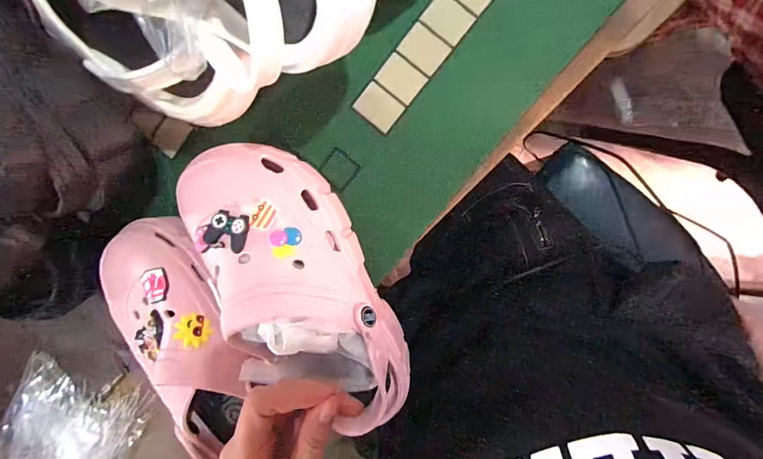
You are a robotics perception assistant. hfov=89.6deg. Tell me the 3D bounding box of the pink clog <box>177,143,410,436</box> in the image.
[{"bbox_3d":[-0.064,0.041,0.301,0.123,0.086,0.246,-26,82,-26],"label":"pink clog"}]

